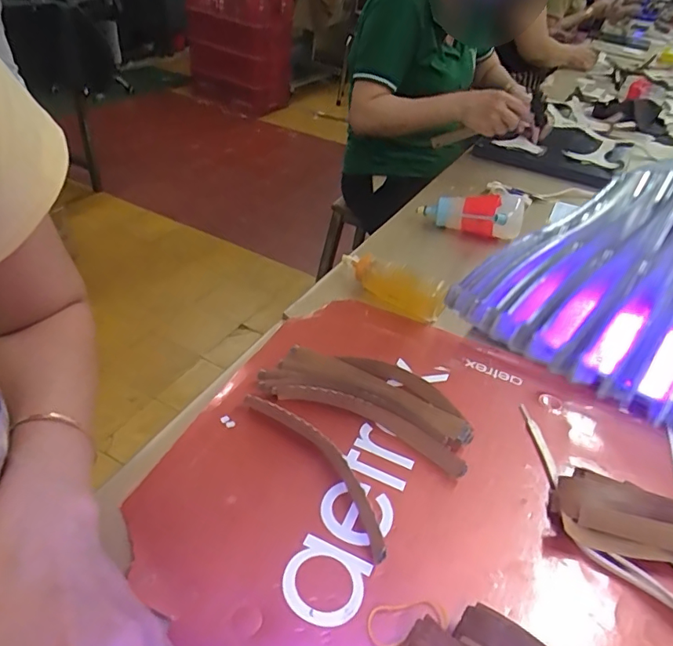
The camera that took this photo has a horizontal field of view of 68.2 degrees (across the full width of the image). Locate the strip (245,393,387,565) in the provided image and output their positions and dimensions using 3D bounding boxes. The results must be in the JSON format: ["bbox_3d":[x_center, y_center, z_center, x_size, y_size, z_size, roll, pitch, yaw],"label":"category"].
[{"bbox_3d":[-0.013,0.112,0.406,0.034,0.017,0.177,-24,48,-33],"label":"strip"}]

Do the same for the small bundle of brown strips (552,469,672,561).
[{"bbox_3d":[0.271,0.159,0.383,0.197,0.039,0.068,14,39,10],"label":"small bundle of brown strips"}]

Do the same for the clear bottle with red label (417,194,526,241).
[{"bbox_3d":[0.210,-0.170,0.788,0.163,0.071,0.043,14,37,30],"label":"clear bottle with red label"}]

